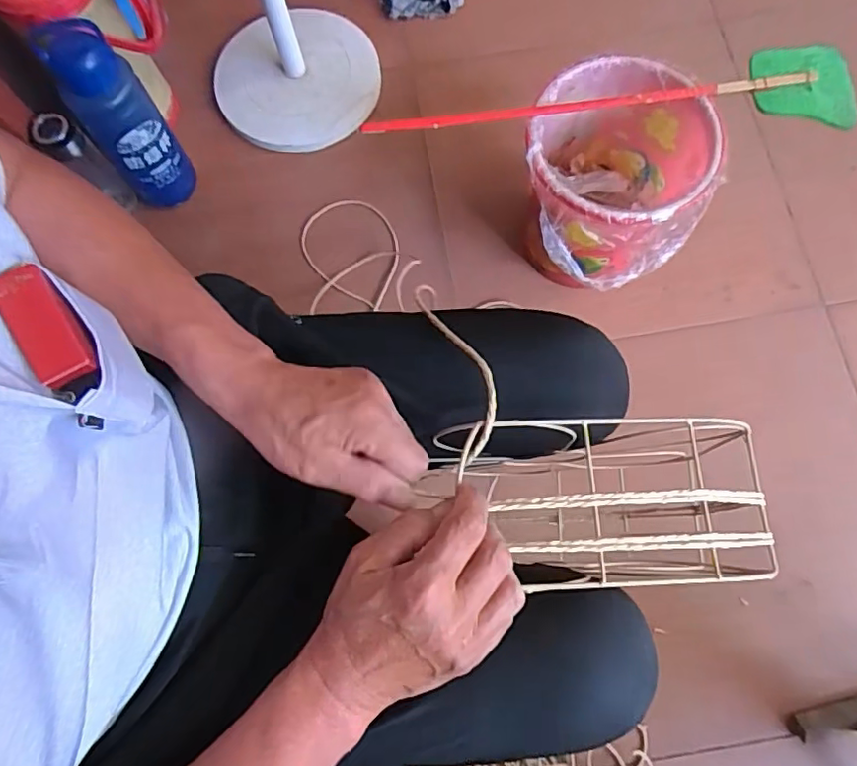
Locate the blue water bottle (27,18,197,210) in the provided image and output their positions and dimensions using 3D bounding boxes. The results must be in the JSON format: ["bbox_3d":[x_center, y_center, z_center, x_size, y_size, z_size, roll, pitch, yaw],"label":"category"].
[{"bbox_3d":[-0.452,-0.383,0.854,0.103,0.284,0.097,0,75,0],"label":"blue water bottle"}]

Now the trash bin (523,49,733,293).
[{"bbox_3d":[0.251,-0.269,0.849,0.243,0.244,0.276,20,77,7],"label":"trash bin"}]

